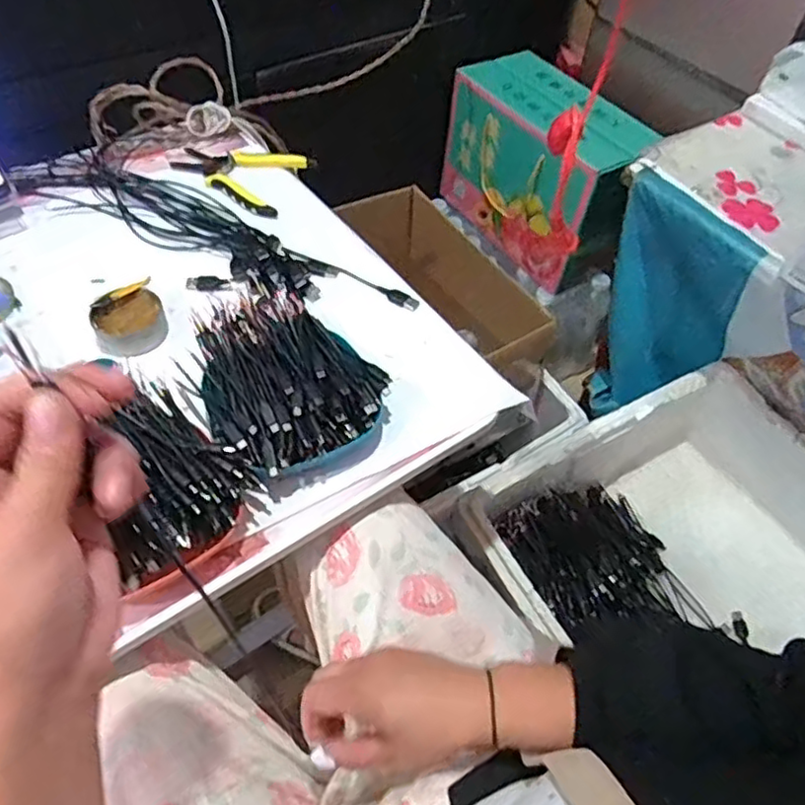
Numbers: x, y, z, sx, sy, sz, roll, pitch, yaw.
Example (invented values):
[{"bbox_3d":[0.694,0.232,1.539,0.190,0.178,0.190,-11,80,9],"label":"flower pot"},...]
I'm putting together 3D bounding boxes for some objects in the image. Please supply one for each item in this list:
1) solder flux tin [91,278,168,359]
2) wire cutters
[{"bbox_3d":[-0.257,-0.078,0.612,0.064,0.034,0.059,2,53,-3],"label":"solder flux tin"},{"bbox_3d":[-0.187,-0.283,0.780,0.161,0.020,0.107,32,57,18],"label":"wire cutters"}]

